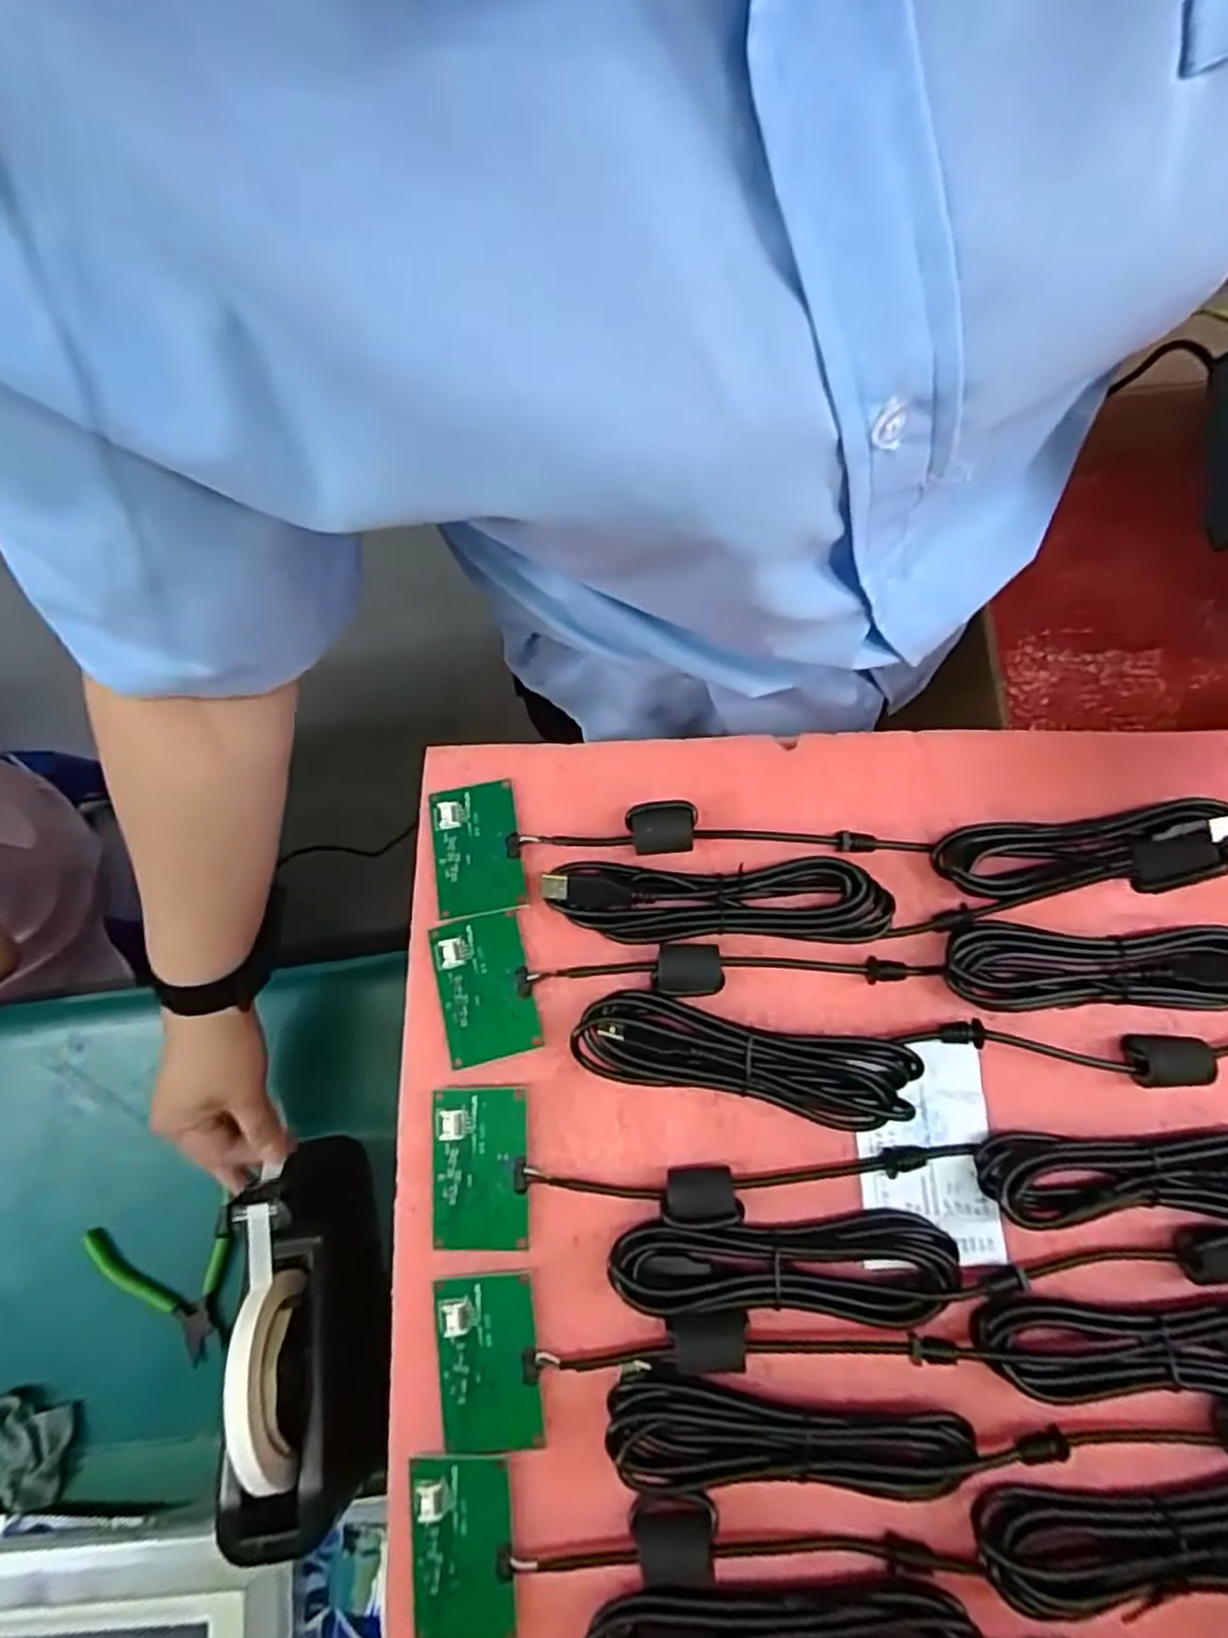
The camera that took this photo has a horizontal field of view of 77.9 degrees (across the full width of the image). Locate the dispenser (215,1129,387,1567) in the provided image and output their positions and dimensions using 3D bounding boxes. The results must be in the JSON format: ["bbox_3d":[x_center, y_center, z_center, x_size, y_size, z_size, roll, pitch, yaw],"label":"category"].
[{"bbox_3d":[-0.189,0.310,0.464,0.066,0.114,0.198,-6,76,-1],"label":"dispenser"}]

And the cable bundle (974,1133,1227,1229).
[{"bbox_3d":[0.242,0.158,0.333,0.154,0.019,0.038,2,80,-1],"label":"cable bundle"}]

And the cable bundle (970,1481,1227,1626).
[{"bbox_3d":[0.221,0.289,0.299,0.151,0.021,0.043,3,80,-1],"label":"cable bundle"}]

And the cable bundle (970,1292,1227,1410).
[{"bbox_3d":[0.225,0.221,0.314,0.142,0.019,0.039,1,80,-1],"label":"cable bundle"}]

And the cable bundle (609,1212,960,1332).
[{"bbox_3d":[0.074,0.195,0.329,0.146,0.019,0.041,1,80,-1],"label":"cable bundle"}]

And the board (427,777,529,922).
[{"bbox_3d":[-0.071,0.015,0.390,0.044,0.006,0.067,-9,80,-3],"label":"board"}]

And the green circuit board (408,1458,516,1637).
[{"bbox_3d":[-0.065,0.311,0.323,0.044,0.007,0.067,-5,80,-2],"label":"green circuit board"}]

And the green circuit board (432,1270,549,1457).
[{"bbox_3d":[-0.056,0.239,0.334,0.045,0.009,0.069,-6,80,-2],"label":"green circuit board"}]

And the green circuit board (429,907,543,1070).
[{"bbox_3d":[-0.063,0.081,0.368,0.044,0.006,0.068,-13,80,-4],"label":"green circuit board"}]

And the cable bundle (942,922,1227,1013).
[{"bbox_3d":[0.229,0.069,0.354,0.143,0.017,0.038,1,80,-1],"label":"cable bundle"}]

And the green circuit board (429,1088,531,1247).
[{"bbox_3d":[-0.061,0.159,0.346,0.044,0.009,0.068,-2,80,-2],"label":"green circuit board"}]

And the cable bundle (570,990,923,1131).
[{"bbox_3d":[0.059,0.110,0.348,0.151,0.013,0.039,11,80,1],"label":"cable bundle"}]

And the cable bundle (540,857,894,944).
[{"bbox_3d":[0.049,0.040,0.369,0.162,0.016,0.038,1,80,-1],"label":"cable bundle"}]

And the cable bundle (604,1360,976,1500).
[{"bbox_3d":[0.071,0.257,0.312,0.146,0.020,0.039,6,80,0],"label":"cable bundle"}]

